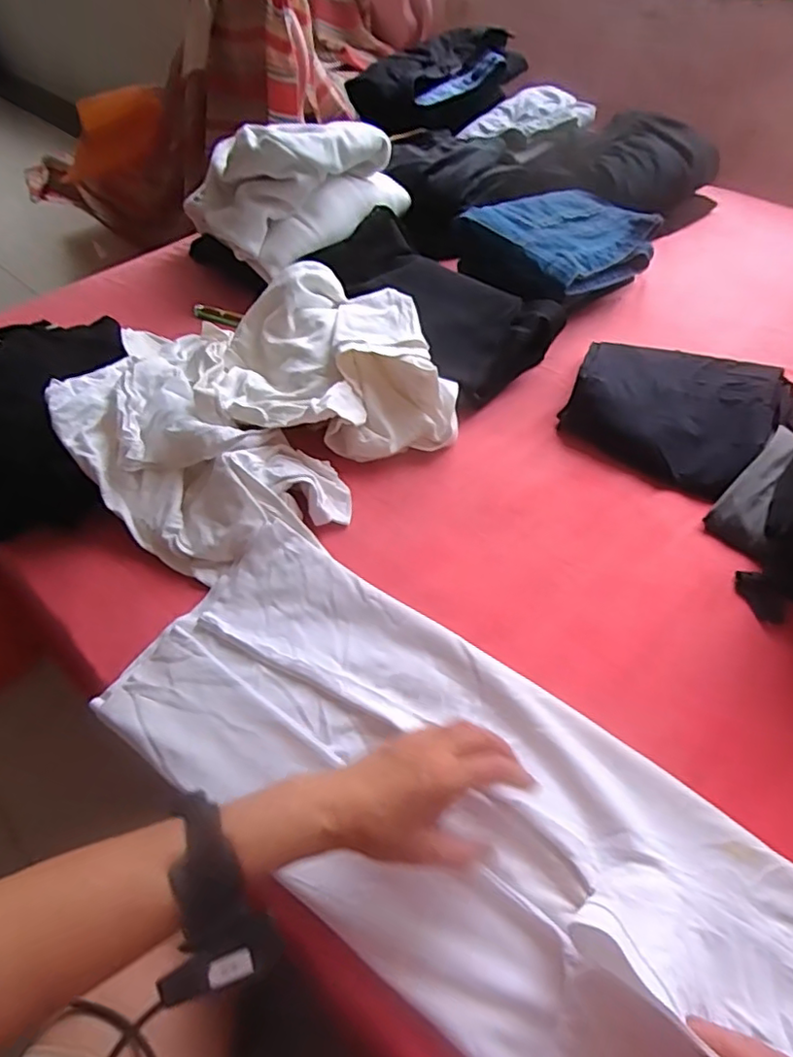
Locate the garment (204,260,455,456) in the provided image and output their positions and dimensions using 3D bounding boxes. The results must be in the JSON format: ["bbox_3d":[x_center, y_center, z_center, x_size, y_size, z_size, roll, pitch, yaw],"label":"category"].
[{"bbox_3d":[-0.081,-0.199,0.736,0.286,0.120,0.216,-6,53,-5],"label":"garment"}]

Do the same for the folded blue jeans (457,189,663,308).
[{"bbox_3d":[0.239,-0.423,0.913,0.233,0.082,0.226,36,60,24],"label":"folded blue jeans"}]

